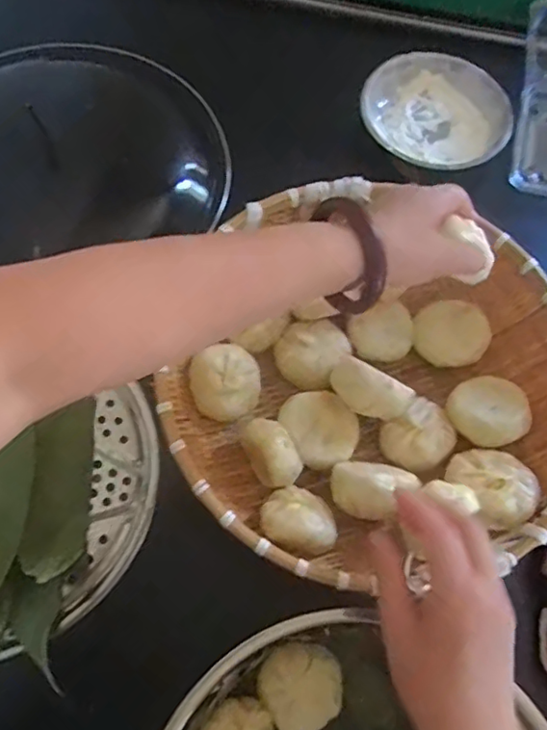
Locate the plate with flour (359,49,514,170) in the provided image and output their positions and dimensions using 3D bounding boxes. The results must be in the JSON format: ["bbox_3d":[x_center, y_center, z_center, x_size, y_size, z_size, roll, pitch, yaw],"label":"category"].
[{"bbox_3d":[0.196,-0.305,0.704,0.174,0.028,0.158,37,71,13],"label":"plate with flour"}]

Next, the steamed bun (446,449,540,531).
[{"bbox_3d":[0.187,0.101,0.491,0.066,0.038,0.071,-22,70,-10],"label":"steamed bun"}]

